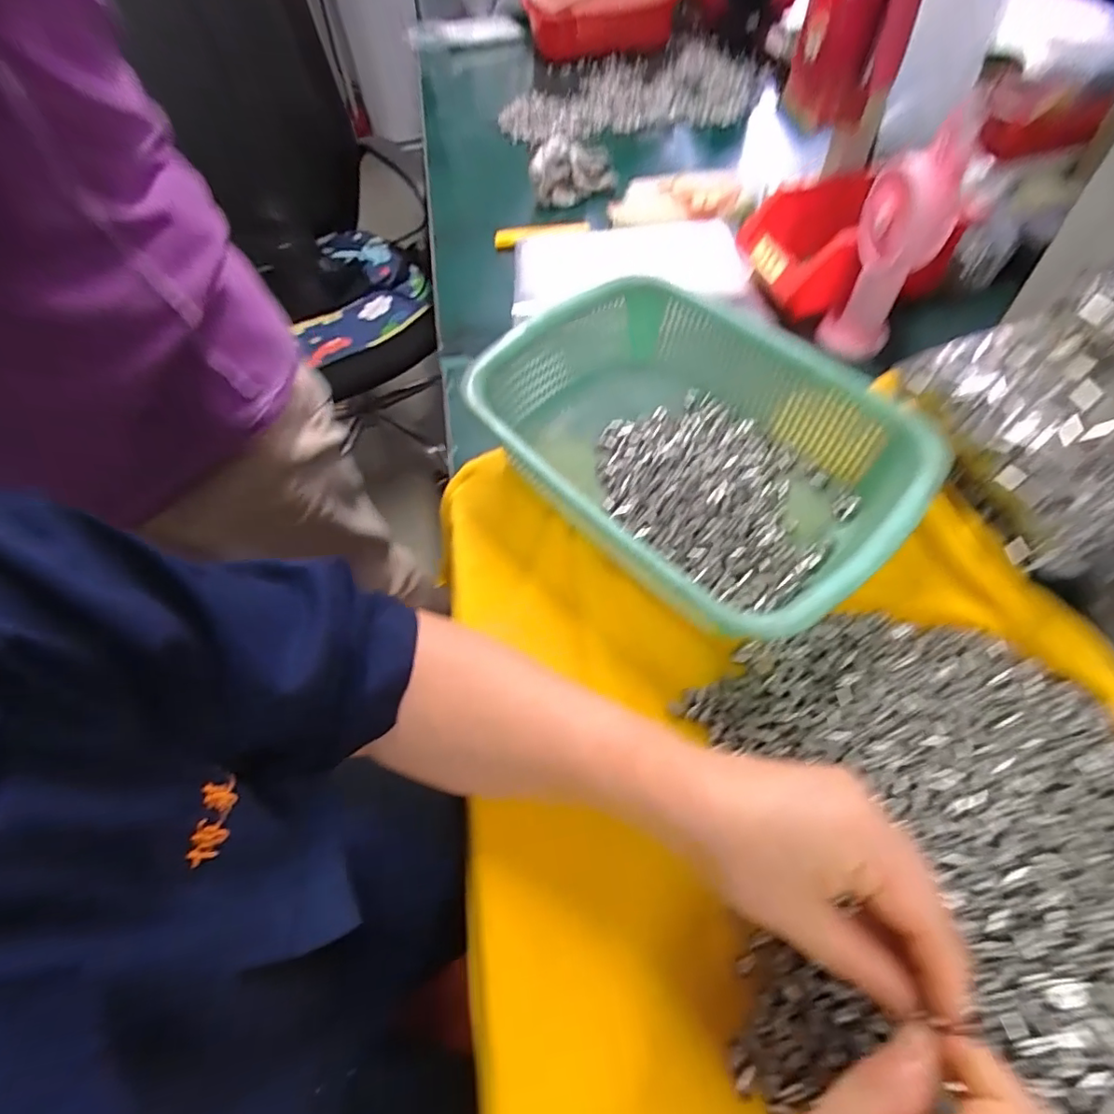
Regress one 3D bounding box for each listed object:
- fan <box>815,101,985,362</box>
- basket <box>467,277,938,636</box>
[{"bbox_3d":[0.282,-0.253,0.464,0.063,0.173,0.064,11,58,12],"label":"fan"},{"bbox_3d":[0.096,-0.084,0.405,0.225,0.077,0.290,-36,61,-18],"label":"basket"}]

